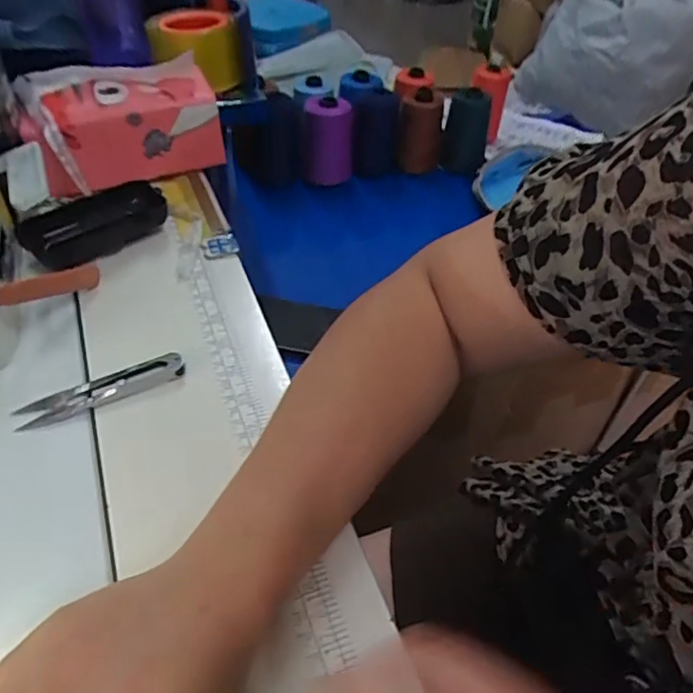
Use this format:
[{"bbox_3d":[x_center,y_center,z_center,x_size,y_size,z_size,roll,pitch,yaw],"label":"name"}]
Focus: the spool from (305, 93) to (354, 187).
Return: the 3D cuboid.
[{"bbox_3d":[-0.023,-0.277,0.798,0.073,0.102,0.073,4,47,-5],"label":"spool"}]

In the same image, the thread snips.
[{"bbox_3d":[-0.154,0.026,0.365,0.100,0.007,0.025,-17,52,-22],"label":"thread snips"}]

